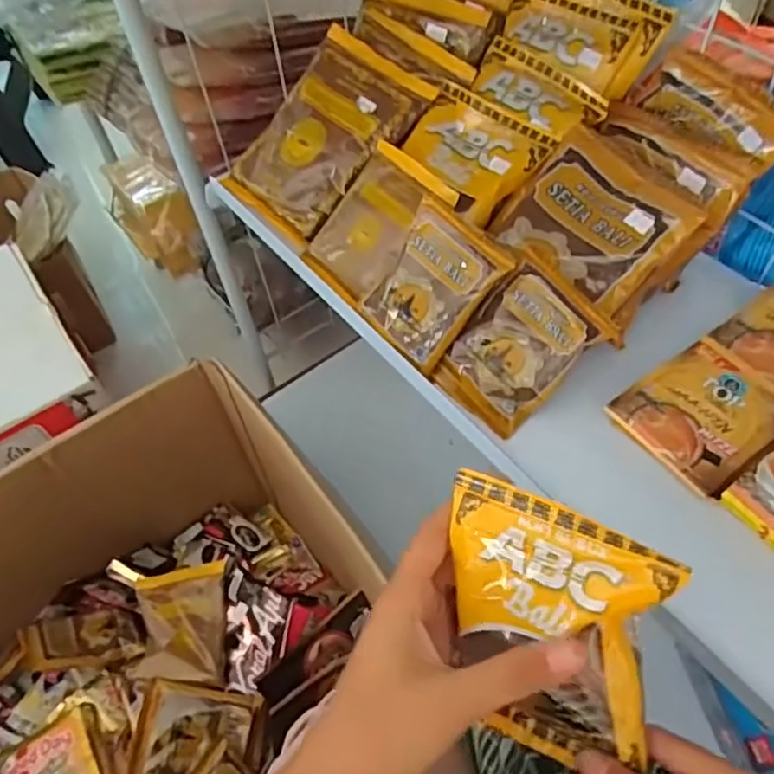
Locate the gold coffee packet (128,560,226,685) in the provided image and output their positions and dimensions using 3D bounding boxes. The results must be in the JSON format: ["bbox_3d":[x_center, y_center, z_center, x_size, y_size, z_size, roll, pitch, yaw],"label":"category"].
[{"bbox_3d":[-0.214,0.243,0.675,0.092,0.023,0.112,-6,55,0],"label":"gold coffee packet"}]

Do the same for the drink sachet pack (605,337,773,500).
[{"bbox_3d":[0.231,0.015,0.470,0.112,0.014,0.094,-35,60,-19],"label":"drink sachet pack"}]

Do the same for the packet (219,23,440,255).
[{"bbox_3d":[-0.061,-0.233,0.611,0.136,0.016,0.186,42,95,25],"label":"packet"}]

